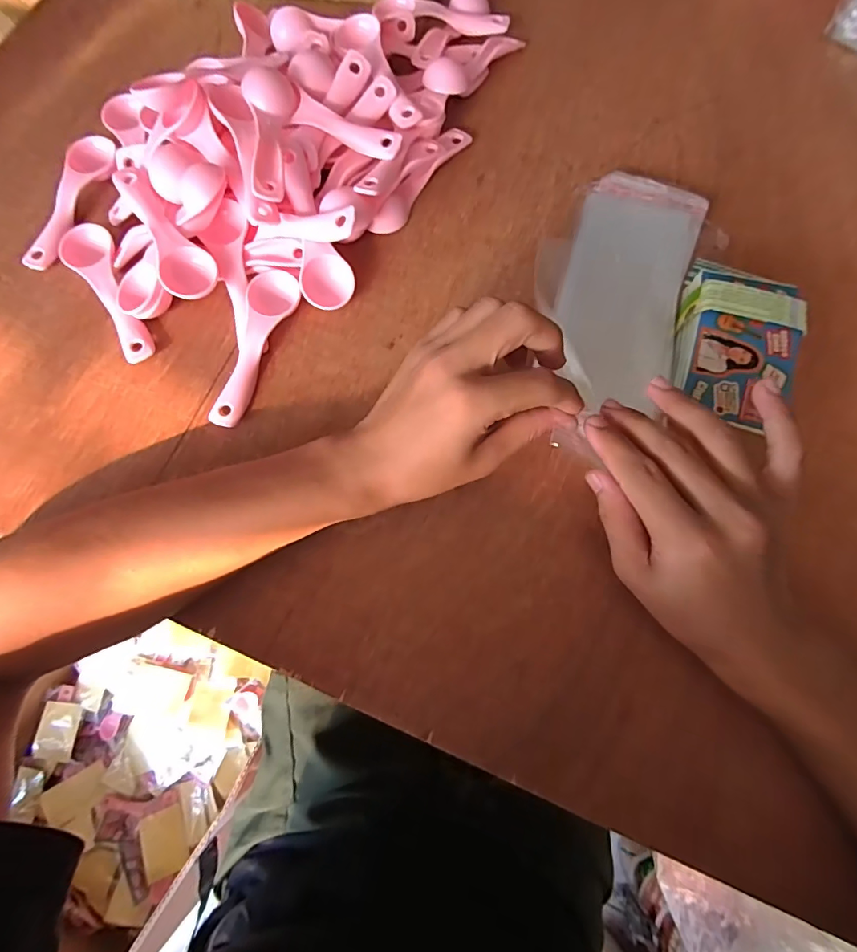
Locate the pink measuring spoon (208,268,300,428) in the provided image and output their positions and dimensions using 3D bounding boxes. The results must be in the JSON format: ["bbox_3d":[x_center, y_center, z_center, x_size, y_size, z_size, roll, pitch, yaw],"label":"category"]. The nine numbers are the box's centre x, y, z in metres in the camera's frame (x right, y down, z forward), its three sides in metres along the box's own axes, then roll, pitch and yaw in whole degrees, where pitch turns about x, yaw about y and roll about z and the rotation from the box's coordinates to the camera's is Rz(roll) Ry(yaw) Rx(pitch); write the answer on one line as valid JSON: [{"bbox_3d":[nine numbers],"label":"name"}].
[{"bbox_3d":[-0.118,-0.088,0.320,0.033,0.017,0.116,13,76,4],"label":"pink measuring spoon"}]

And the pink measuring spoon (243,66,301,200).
[{"bbox_3d":[-0.108,-0.230,0.314,0.031,0.017,0.108,-4,74,-1],"label":"pink measuring spoon"}]

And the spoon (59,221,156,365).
[{"bbox_3d":[-0.226,-0.130,0.329,0.032,0.016,0.117,-31,77,-7],"label":"spoon"}]

